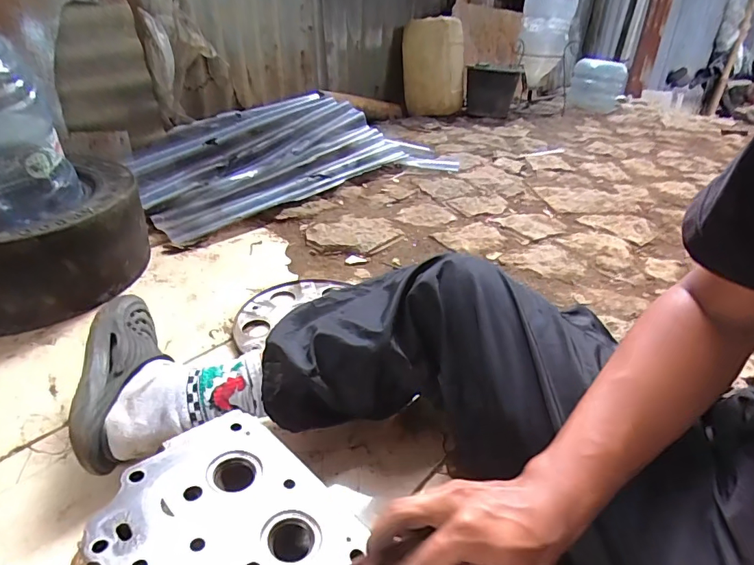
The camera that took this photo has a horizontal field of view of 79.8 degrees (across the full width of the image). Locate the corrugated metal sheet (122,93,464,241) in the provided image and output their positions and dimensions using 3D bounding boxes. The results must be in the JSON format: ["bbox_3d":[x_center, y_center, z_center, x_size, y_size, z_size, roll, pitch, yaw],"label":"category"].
[{"bbox_3d":[-0.209,-0.378,1.353,0.954,0.083,0.449,-23,68,-26],"label":"corrugated metal sheet"}]

